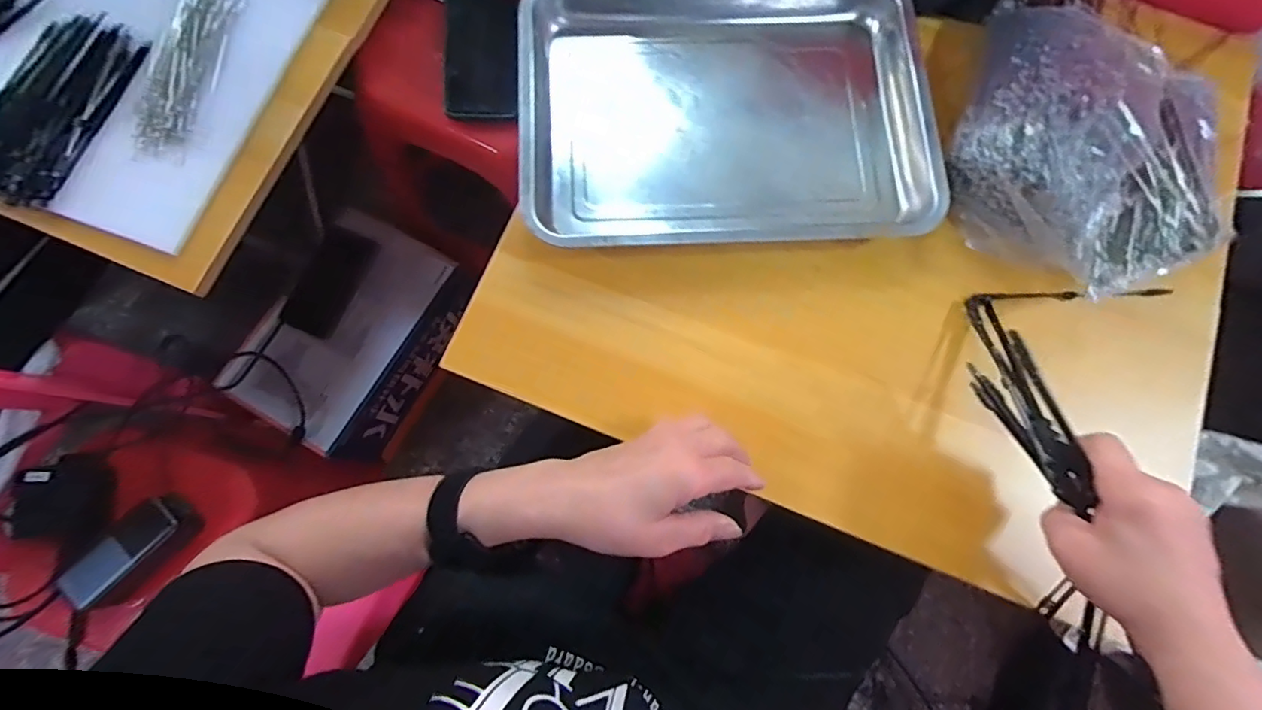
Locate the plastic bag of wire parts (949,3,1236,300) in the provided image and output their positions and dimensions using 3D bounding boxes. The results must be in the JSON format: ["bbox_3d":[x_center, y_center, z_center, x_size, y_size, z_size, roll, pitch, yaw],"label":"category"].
[{"bbox_3d":[0.379,-0.168,0.455,0.223,0.075,0.227,30,78,5],"label":"plastic bag of wire parts"}]

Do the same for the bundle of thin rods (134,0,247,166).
[{"bbox_3d":[-0.427,-0.281,0.545,0.062,0.023,0.201,8,77,0],"label":"bundle of thin rods"}]

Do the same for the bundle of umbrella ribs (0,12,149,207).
[{"bbox_3d":[-0.545,-0.236,0.523,0.101,0.026,0.189,21,77,3],"label":"bundle of umbrella ribs"}]

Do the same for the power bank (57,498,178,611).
[{"bbox_3d":[-0.564,0.221,0.618,0.134,0.025,0.046,-44,82,-10],"label":"power bank"}]

